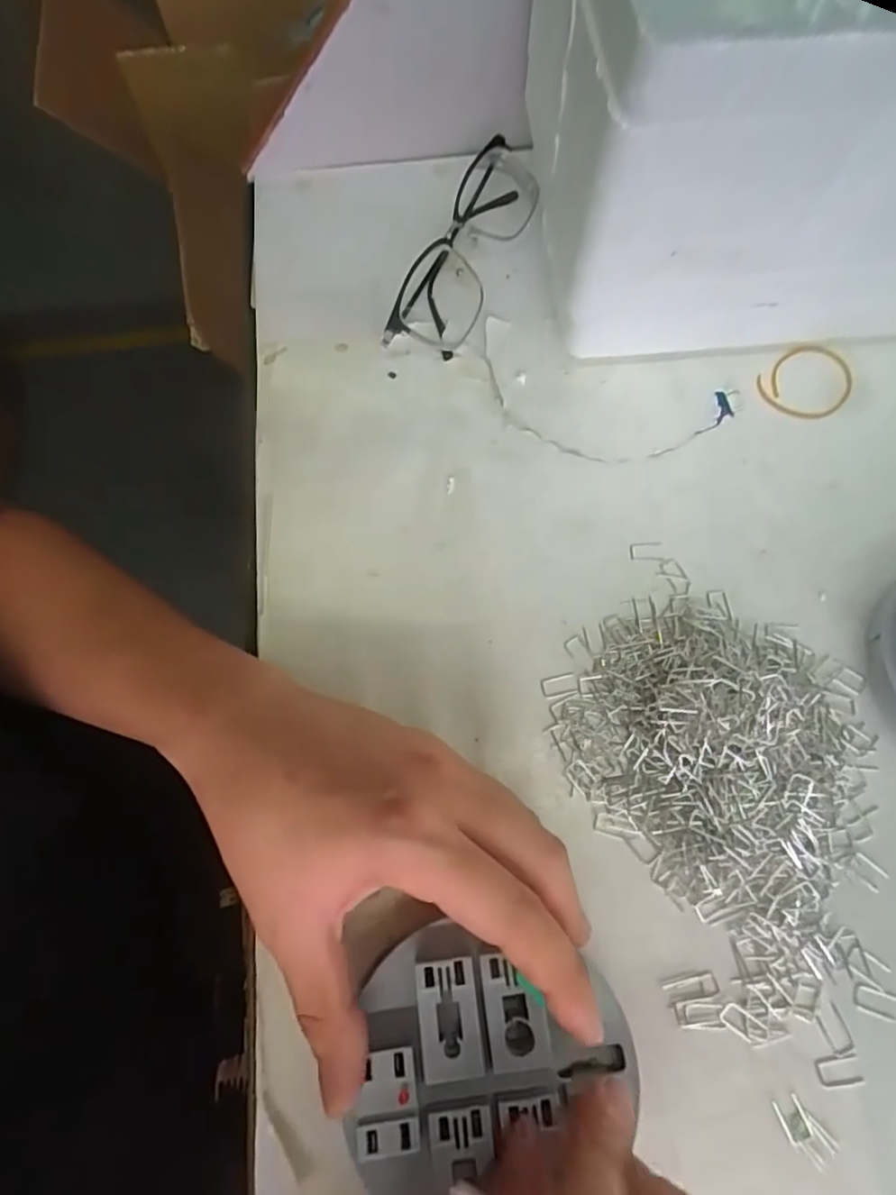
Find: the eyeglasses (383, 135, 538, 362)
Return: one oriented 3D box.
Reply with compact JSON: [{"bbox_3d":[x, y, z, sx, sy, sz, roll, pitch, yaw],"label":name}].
[{"bbox_3d":[0.012,-0.197,0.352,0.042,0.028,0.155,22,71,7],"label":"eyeglasses"}]

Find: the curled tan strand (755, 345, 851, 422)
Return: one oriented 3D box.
[{"bbox_3d":[0.190,-0.113,0.334,0.049,0.004,0.040,-38,75,-13],"label":"curled tan strand"}]

